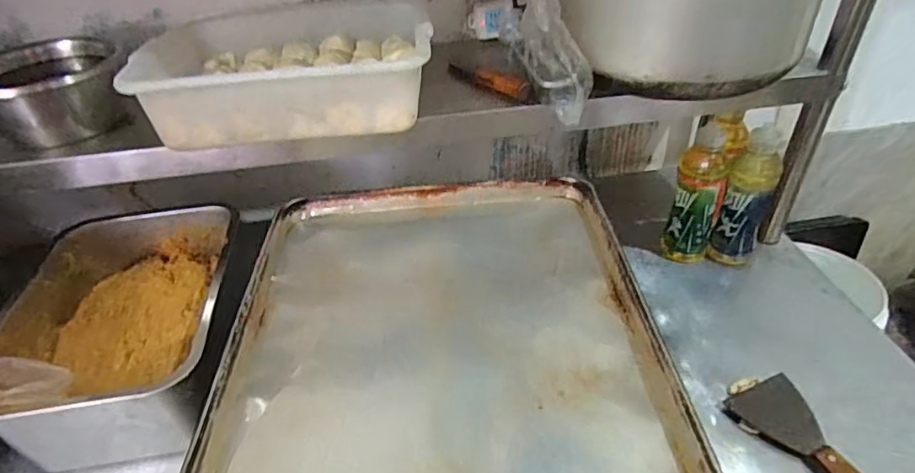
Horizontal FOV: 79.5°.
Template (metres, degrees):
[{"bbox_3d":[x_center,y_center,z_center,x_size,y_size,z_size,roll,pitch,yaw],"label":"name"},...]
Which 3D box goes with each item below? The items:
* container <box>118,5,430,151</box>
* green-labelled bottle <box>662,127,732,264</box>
[{"bbox_3d":[-0.214,-0.219,0.727,0.356,0.087,0.292,-5,36,-2],"label":"container"},{"bbox_3d":[0.377,-0.062,0.865,0.073,0.217,0.079,13,39,22],"label":"green-labelled bottle"}]

